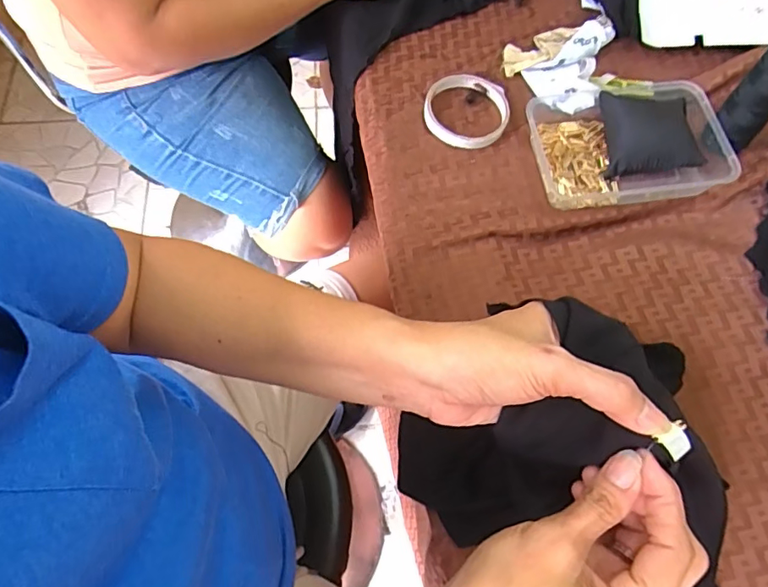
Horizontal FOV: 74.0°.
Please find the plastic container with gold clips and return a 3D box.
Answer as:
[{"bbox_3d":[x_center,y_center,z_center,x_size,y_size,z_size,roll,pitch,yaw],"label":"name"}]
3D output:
[{"bbox_3d":[0.236,-0.149,0.494,0.183,0.041,0.132,-3,66,-1],"label":"plastic container with gold clips"}]

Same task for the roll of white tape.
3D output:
[{"bbox_3d":[0.084,-0.188,0.519,0.083,0.015,0.090,0,66,0],"label":"roll of white tape"}]

